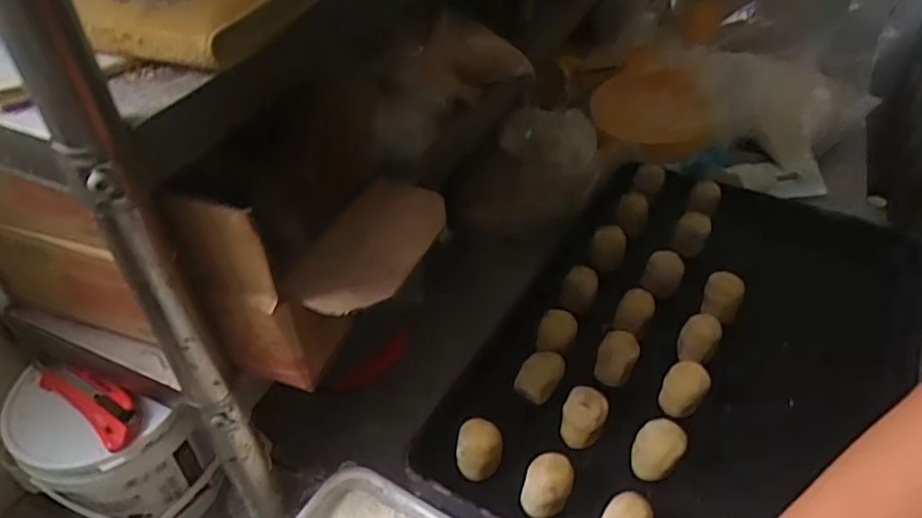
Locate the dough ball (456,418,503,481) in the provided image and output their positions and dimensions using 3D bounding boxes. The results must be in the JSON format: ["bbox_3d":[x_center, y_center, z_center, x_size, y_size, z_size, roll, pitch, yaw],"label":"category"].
[{"bbox_3d":[0.018,0.179,0.604,0.041,0.049,0.035,1,42,4],"label":"dough ball"}]

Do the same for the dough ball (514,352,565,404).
[{"bbox_3d":[0.085,0.122,0.672,0.037,0.031,0.060,27,50,29],"label":"dough ball"}]

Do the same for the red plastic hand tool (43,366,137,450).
[{"bbox_3d":[-0.319,0.119,0.554,0.122,0.015,0.037,25,49,27],"label":"red plastic hand tool"}]

